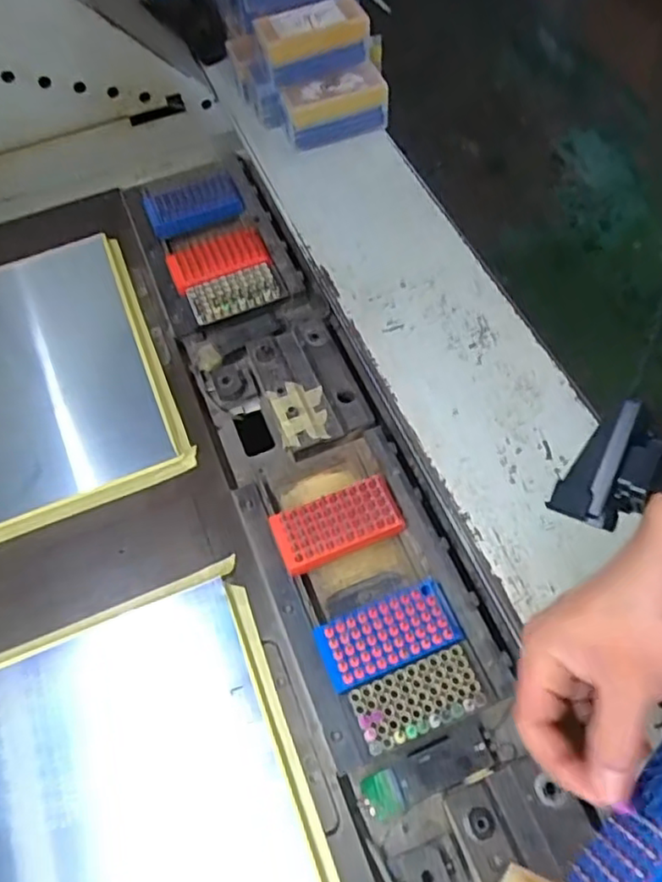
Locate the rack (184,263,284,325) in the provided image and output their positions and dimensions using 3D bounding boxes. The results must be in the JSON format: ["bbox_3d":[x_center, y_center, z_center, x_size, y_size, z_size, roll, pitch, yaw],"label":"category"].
[{"bbox_3d":[-0.111,-0.168,0.736,0.100,0.022,0.049,-18,60,-7],"label":"rack"}]

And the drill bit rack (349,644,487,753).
[{"bbox_3d":[0.069,0.206,0.519,0.100,0.016,0.050,-21,61,-8],"label":"drill bit rack"}]

